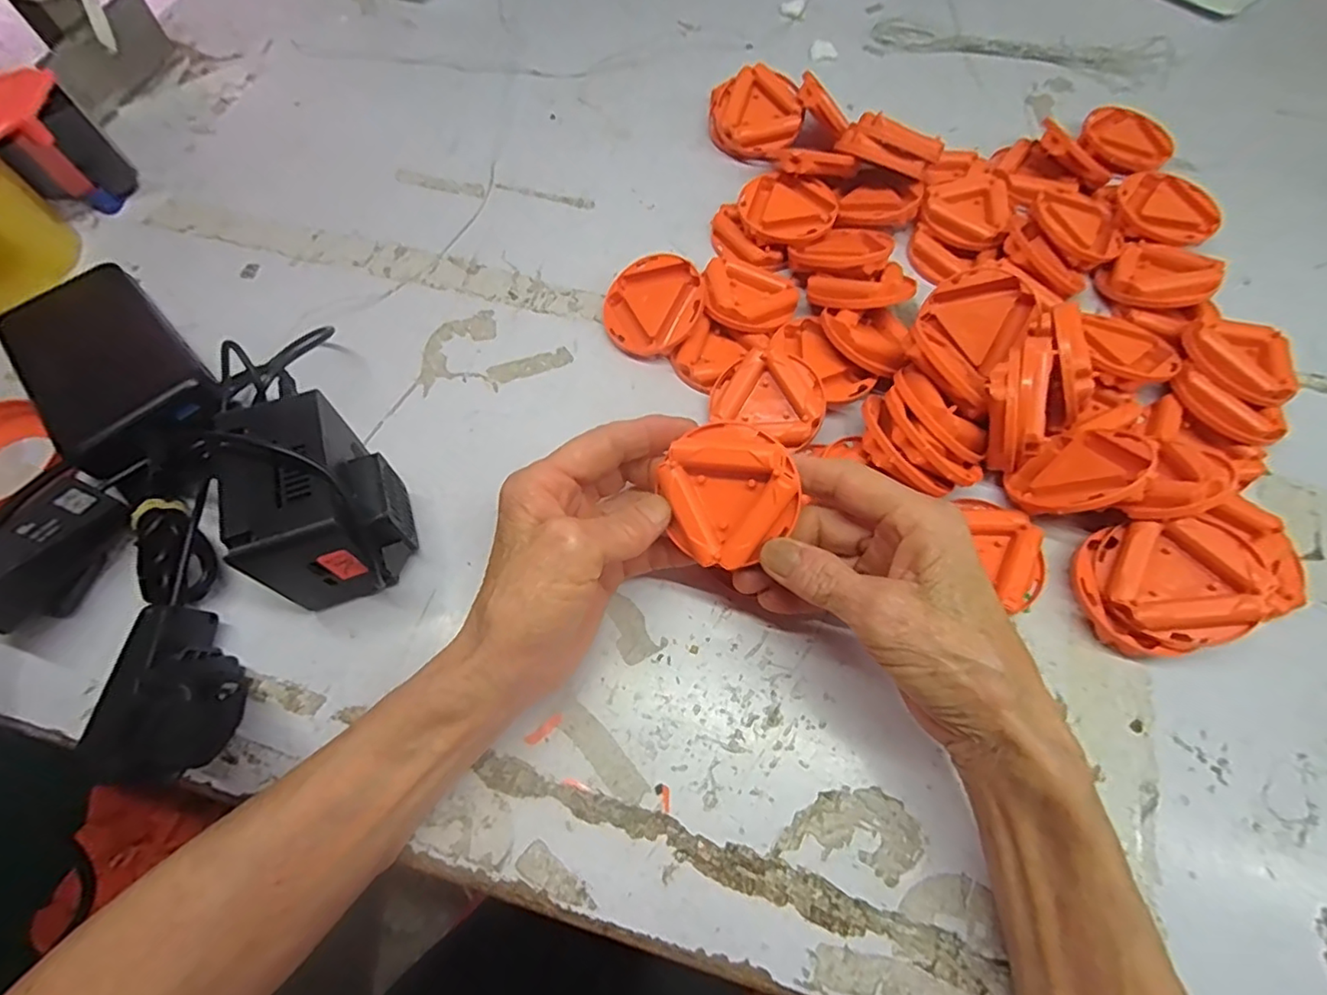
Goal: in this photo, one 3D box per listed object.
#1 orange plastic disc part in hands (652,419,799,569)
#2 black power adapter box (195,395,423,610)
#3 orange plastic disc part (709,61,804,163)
[{"bbox_3d":[0.028,-0.003,0.259,0.057,0.012,0.057,2,97,15],"label":"orange plastic disc part in hands"},{"bbox_3d":[-0.157,0.003,0.279,0.060,0.078,0.078,-20,65,-10],"label":"black power adapter box"},{"bbox_3d":[0.067,-0.280,0.434,0.061,0.020,0.062,-25,85,12],"label":"orange plastic disc part"}]

